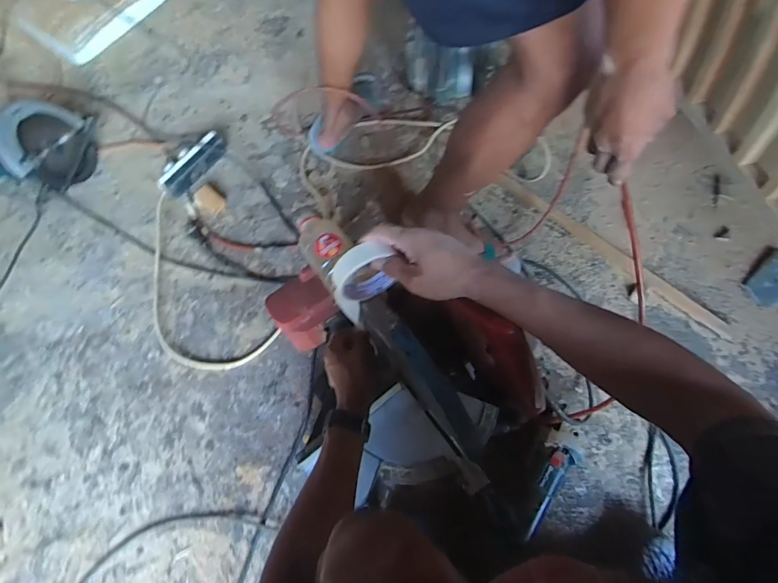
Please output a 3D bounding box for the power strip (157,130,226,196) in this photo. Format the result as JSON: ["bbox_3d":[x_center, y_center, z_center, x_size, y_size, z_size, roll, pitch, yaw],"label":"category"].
[{"bbox_3d":[-0.496,-0.321,1.087,0.080,0.054,0.188,40,76,19],"label":"power strip"}]

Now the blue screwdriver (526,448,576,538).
[{"bbox_3d":[0.260,0.331,0.707,0.034,0.019,0.153,24,84,9],"label":"blue screwdriver"}]

